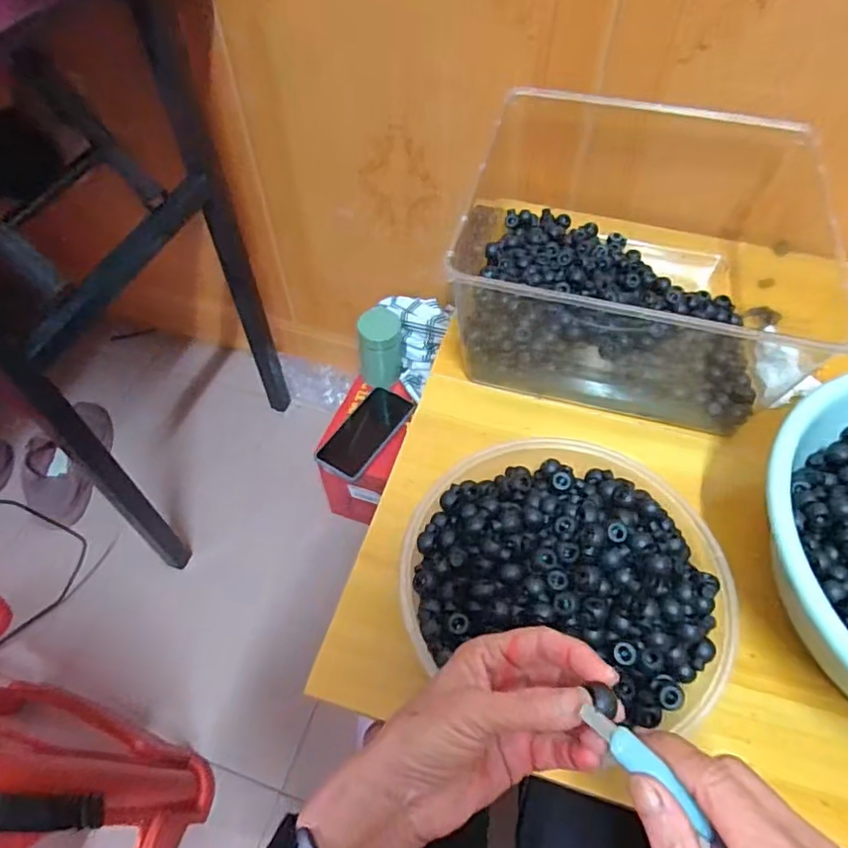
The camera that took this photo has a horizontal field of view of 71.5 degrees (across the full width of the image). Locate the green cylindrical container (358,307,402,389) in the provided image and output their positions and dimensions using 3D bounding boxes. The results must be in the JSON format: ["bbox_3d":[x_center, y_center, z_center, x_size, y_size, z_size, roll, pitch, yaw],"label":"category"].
[{"bbox_3d":[-0.067,-0.121,0.921,0.066,0.113,0.080,0,57,1],"label":"green cylindrical container"}]

